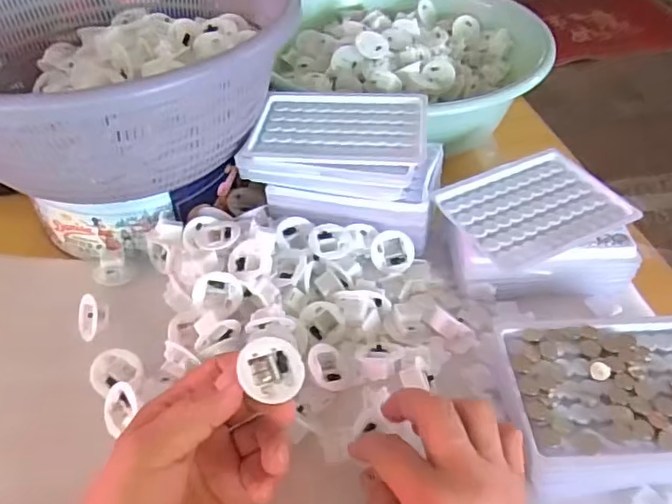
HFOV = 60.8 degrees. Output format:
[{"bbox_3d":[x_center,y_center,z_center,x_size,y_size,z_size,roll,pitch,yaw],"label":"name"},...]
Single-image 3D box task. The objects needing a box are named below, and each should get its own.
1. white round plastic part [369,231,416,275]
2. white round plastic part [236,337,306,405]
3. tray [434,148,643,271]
[{"bbox_3d":[0.043,0.001,0.438,0.032,0.016,0.032,5,82,-1],"label":"white round plastic part"},{"bbox_3d":[-0.031,0.059,0.284,0.029,0.012,0.031,4,54,-17],"label":"white round plastic part"},{"bbox_3d":[0.152,-0.037,0.439,0.127,0.006,0.095,-20,49,-17],"label":"tray"}]

